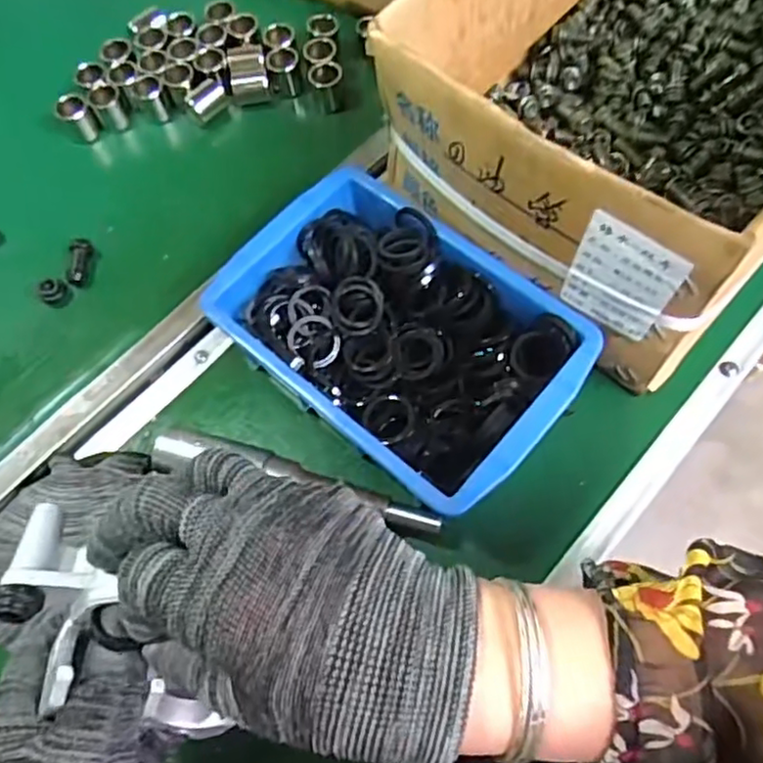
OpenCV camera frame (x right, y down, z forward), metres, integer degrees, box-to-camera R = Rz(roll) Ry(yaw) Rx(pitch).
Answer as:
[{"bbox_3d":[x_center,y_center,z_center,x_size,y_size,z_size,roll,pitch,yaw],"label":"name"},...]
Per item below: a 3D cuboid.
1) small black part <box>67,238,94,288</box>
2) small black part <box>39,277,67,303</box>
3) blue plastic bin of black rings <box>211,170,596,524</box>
[{"bbox_3d":[-0.212,-0.084,0.463,0.014,0.014,0.036,2,68,3],"label":"small black part"},{"bbox_3d":[-0.225,-0.062,0.453,0.016,0.013,0.014,-42,72,-14],"label":"small black part"},{"bbox_3d":[0.010,-0.024,0.404,0.204,0.062,0.138,39,74,16],"label":"blue plastic bin of black rings"}]

